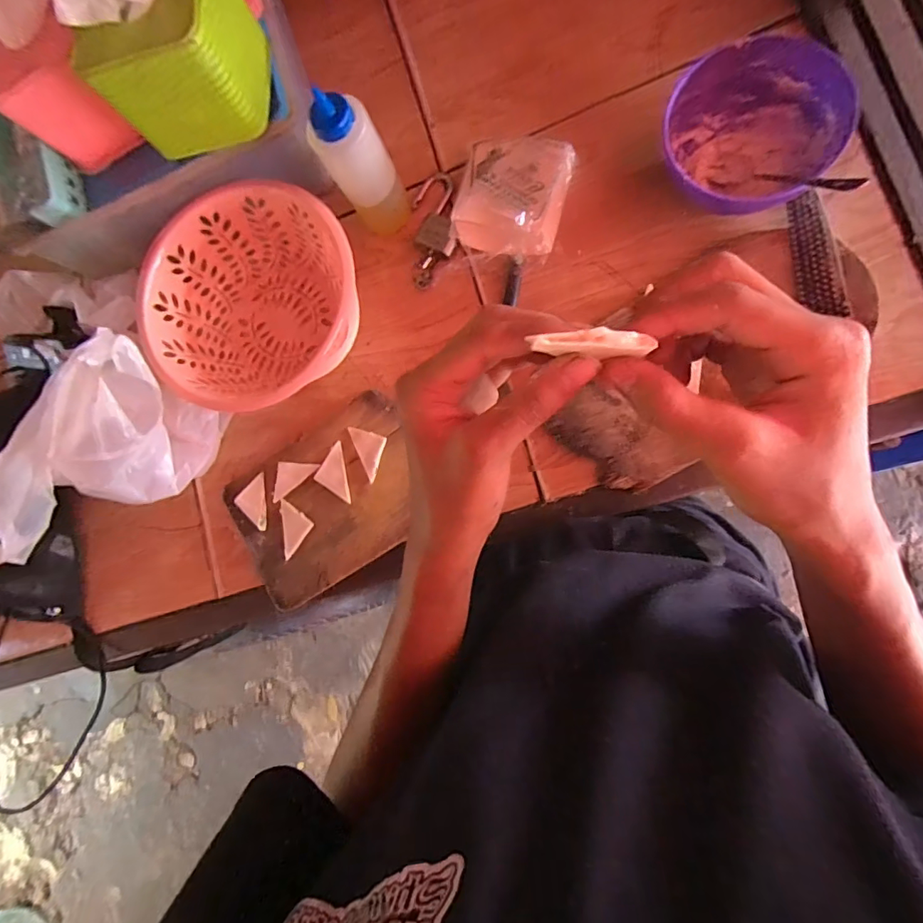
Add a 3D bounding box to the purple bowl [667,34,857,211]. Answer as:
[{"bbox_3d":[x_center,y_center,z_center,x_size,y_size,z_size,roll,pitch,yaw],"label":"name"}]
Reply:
[{"bbox_3d":[0.269,-0.299,0.470,0.141,0.077,0.151,0,88,10],"label":"purple bowl"}]

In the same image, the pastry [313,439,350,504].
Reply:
[{"bbox_3d":[-0.146,0.015,0.553,0.036,0.009,0.065,-11,86,9],"label":"pastry"}]

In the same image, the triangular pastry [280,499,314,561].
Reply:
[{"bbox_3d":[-0.197,0.076,0.554,0.046,0.006,0.047,37,94,9],"label":"triangular pastry"}]

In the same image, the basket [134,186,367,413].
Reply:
[{"bbox_3d":[-0.224,-0.179,0.560,0.241,0.099,0.228,-11,88,9],"label":"basket"}]

